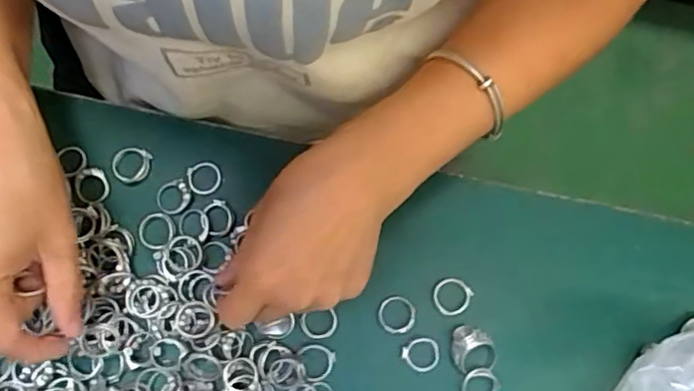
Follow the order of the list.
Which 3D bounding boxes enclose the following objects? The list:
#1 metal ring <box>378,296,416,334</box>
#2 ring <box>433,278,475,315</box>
[{"bbox_3d":[0.030,0.072,0.367,0.022,0.004,0.021,0,80,-1],"label":"metal ring"},{"bbox_3d":[0.064,0.062,0.370,0.022,0.004,0.022,0,80,-1],"label":"ring"}]

